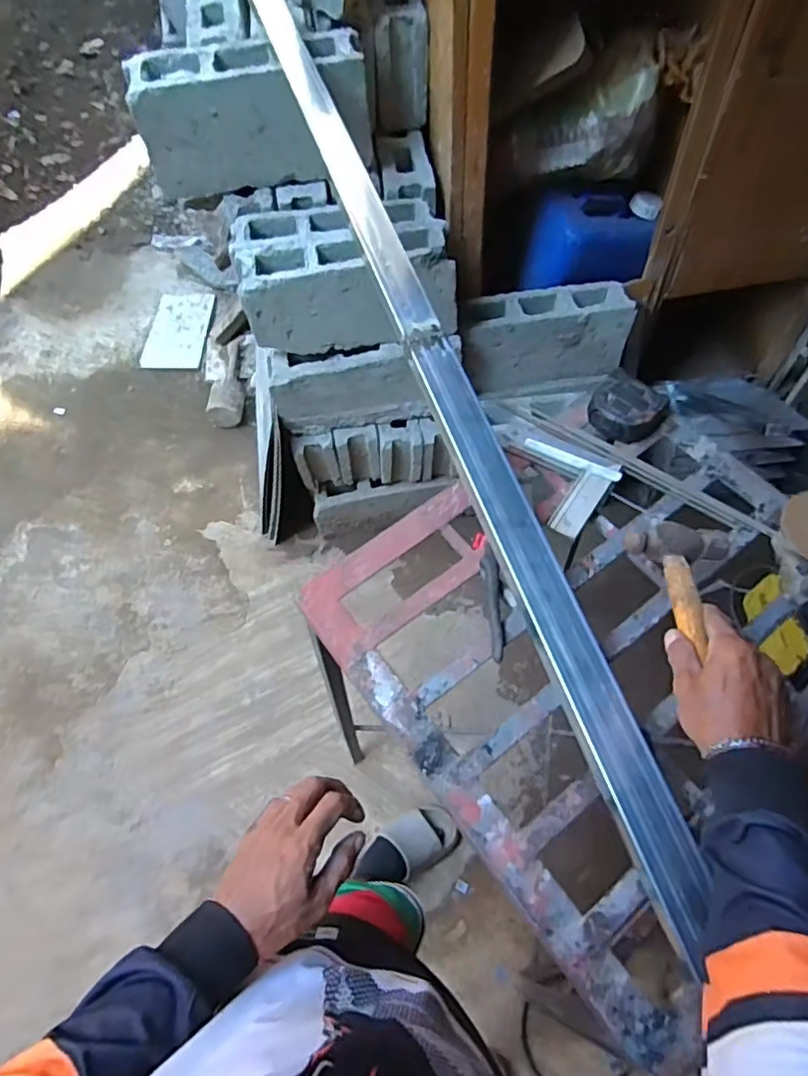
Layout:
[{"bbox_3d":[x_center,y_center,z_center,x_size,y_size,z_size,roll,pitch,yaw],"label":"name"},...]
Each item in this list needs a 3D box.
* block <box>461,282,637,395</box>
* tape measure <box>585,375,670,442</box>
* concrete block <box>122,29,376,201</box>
[{"bbox_3d":[0.307,-0.443,1.332,0.368,0.178,0.129,-5,61,-1],"label":"block"},{"bbox_3d":[0.278,-0.159,0.746,0.089,0.035,0.081,-1,61,1],"label":"tape measure"},{"bbox_3d":[-0.260,-0.741,1.060,0.394,0.196,0.113,-11,61,-4],"label":"concrete block"}]

